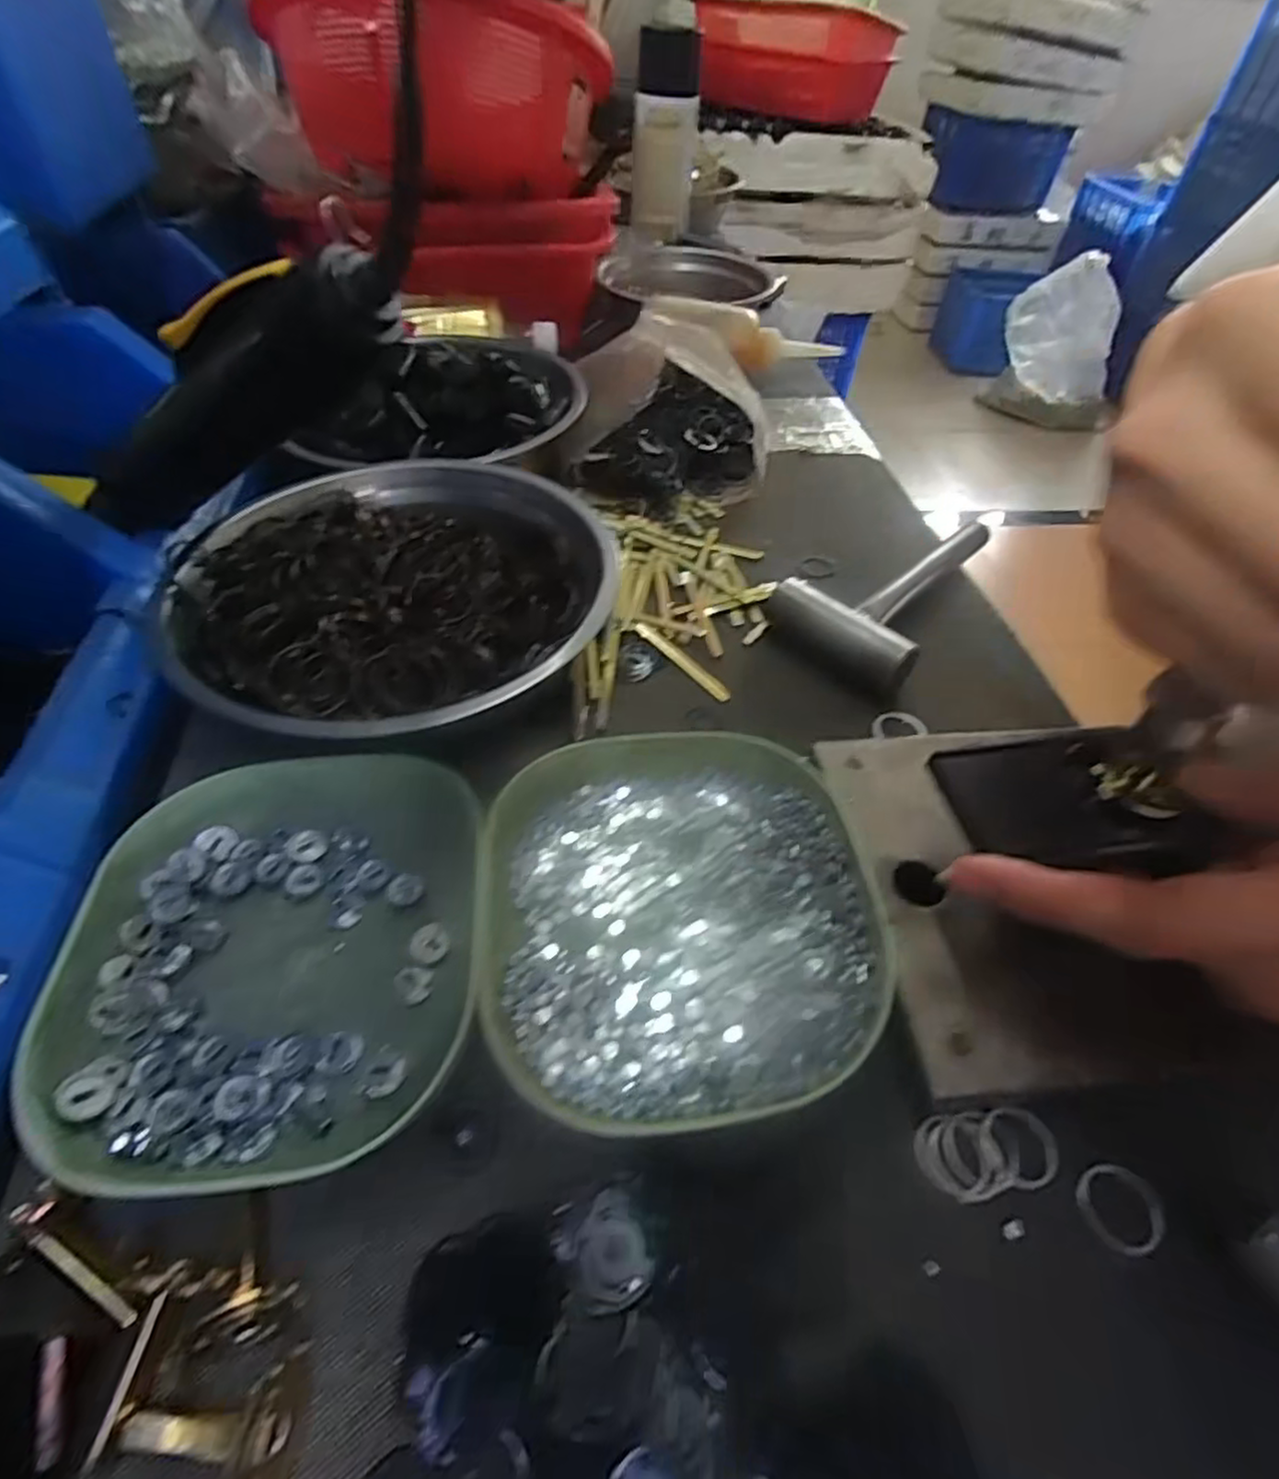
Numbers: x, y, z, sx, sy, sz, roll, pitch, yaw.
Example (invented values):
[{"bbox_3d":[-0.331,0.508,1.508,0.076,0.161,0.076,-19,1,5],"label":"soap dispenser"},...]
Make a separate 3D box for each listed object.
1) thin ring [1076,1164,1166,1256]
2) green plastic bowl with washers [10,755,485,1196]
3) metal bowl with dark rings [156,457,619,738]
[{"bbox_3d":[0.149,0.145,0.216,0.024,0.004,0.023,3,48,-3],"label":"thin ring"},{"bbox_3d":[-0.126,0.071,0.248,0.134,0.032,0.145,-2,49,-7],"label":"green plastic bowl with washers"},{"bbox_3d":[-0.114,-0.068,0.343,0.194,0.059,0.200,3,48,-3],"label":"metal bowl with dark rings"}]

